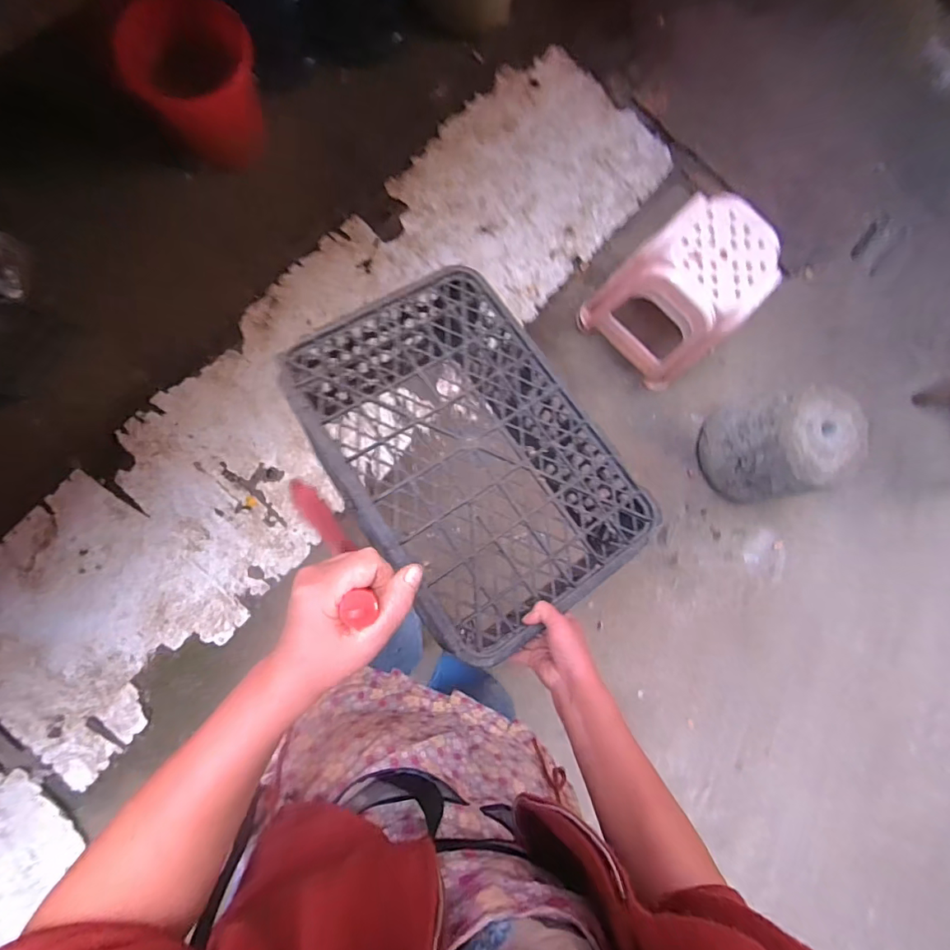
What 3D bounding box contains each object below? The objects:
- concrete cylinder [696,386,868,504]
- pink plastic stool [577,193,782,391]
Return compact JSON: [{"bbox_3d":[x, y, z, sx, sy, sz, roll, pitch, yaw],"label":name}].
[{"bbox_3d":[0.785,-0.074,1.222,0.273,0.283,0.281,-4,86,-6],"label":"concrete cylinder"},{"bbox_3d":[0.513,-0.458,1.181,0.310,0.324,0.292,45,82,-1],"label":"pink plastic stool"}]

